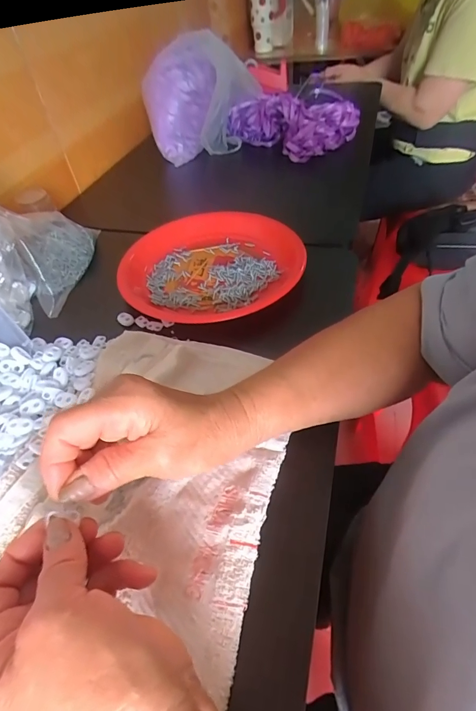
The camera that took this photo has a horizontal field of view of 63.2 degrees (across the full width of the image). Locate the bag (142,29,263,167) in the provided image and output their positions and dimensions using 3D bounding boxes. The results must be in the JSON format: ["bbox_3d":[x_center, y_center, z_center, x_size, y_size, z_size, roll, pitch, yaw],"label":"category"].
[{"bbox_3d":[-0.066,-0.470,0.702,0.200,0.179,0.114,-8,46,-1],"label":"bag"}]

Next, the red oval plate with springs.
[{"bbox_3d":[-0.027,-0.121,0.487,0.219,0.031,0.215,-1,47,5],"label":"red oval plate with springs"}]

